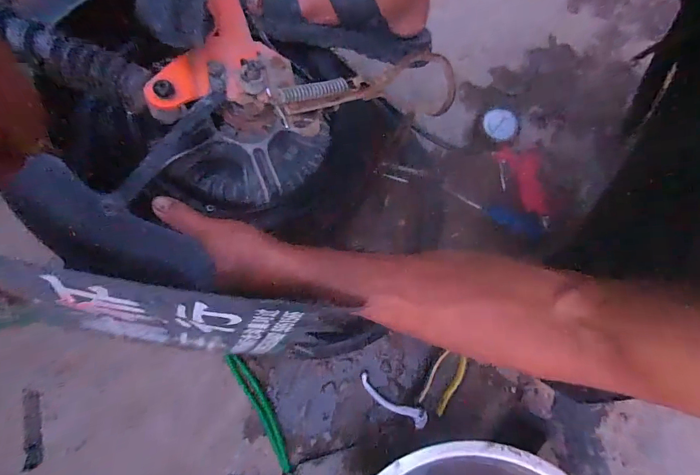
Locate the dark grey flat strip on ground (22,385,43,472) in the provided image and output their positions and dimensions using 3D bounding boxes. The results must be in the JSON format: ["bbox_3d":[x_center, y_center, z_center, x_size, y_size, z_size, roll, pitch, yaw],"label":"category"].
[{"bbox_3d":[-0.474,0.285,0.545,0.023,0.004,0.111,-7,78,-20],"label":"dark grey flat strip on ground"}]

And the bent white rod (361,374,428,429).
[{"bbox_3d":[0.064,0.245,0.549,0.113,0.011,0.026,30,81,5],"label":"bent white rod"}]

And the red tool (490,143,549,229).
[{"bbox_3d":[0.289,-0.087,0.602,0.067,0.015,0.141,-12,80,-2],"label":"red tool"}]

